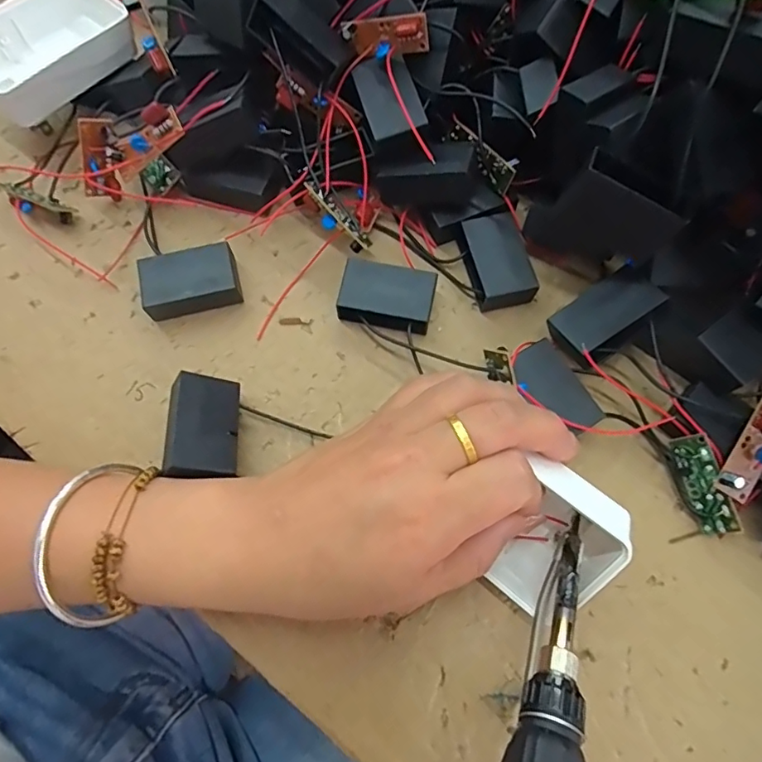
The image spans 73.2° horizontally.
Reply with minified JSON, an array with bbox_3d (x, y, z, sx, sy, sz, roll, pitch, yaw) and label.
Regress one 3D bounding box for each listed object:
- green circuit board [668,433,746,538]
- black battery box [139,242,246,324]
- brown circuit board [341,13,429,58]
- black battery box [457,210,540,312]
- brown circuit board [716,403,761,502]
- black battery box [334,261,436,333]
[{"bbox_3d":[0.146,0.048,0.233,0.004,0.019,0.045,-8,77,-48],"label":"green circuit board"},{"bbox_3d":[-0.099,-0.052,0.270,0.048,0.018,0.030,-15,71,-5],"label":"black battery box"},{"bbox_3d":[0.003,-0.171,0.257,0.040,0.018,0.013,11,70,17],"label":"brown circuit board"},{"bbox_3d":[0.061,-0.061,0.273,0.034,0.018,0.054,-13,71,-5],"label":"black battery box"},{"bbox_3d":[0.163,0.030,0.220,0.015,0.012,0.044,29,92,10],"label":"brown circuit board"},{"bbox_3d":[0.003,-0.042,0.267,0.046,0.019,0.030,11,71,4],"label":"black battery box"}]

